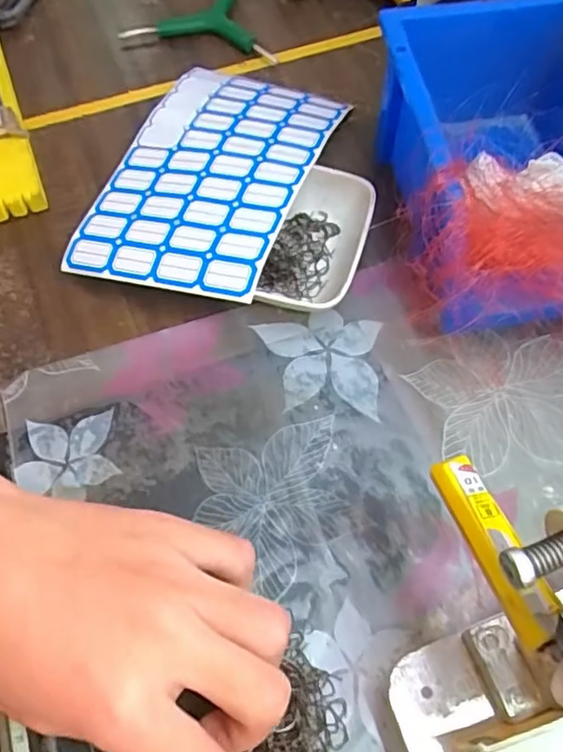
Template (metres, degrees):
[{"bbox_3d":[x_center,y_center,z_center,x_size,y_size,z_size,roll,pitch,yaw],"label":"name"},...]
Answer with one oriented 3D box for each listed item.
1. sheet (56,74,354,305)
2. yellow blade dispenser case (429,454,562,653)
[{"bbox_3d":[-0.041,-0.128,0.363,0.117,0.032,0.187,17,64,10],"label":"sheet"},{"bbox_3d":[0.067,0.052,0.190,0.013,0.008,0.070,-10,36,-4],"label":"yellow blade dispenser case"}]

